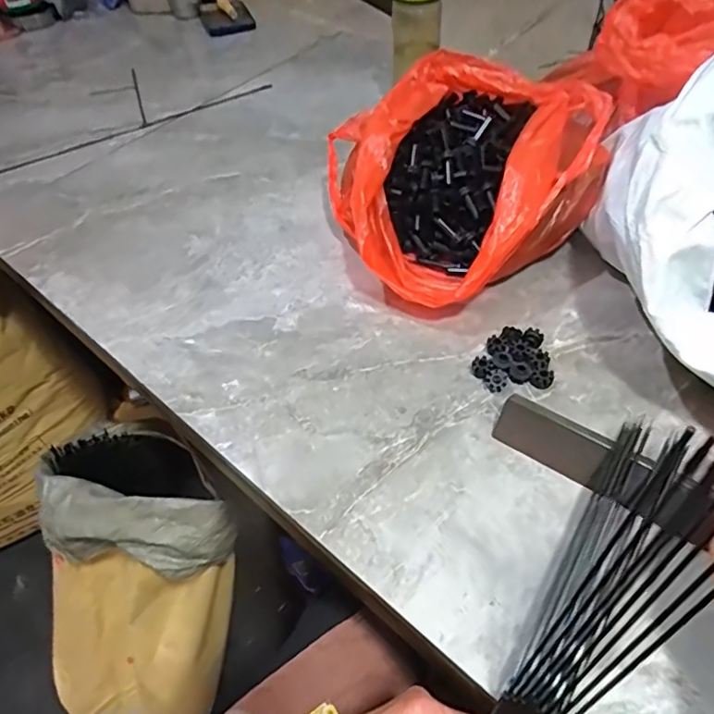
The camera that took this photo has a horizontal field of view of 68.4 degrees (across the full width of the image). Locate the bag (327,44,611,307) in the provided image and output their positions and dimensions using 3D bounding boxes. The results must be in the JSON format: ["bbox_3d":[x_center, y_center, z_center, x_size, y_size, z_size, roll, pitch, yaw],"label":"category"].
[{"bbox_3d":[0.102,-0.198,0.585,0.278,0.131,0.260,-34,56,-20],"label":"bag"}]

